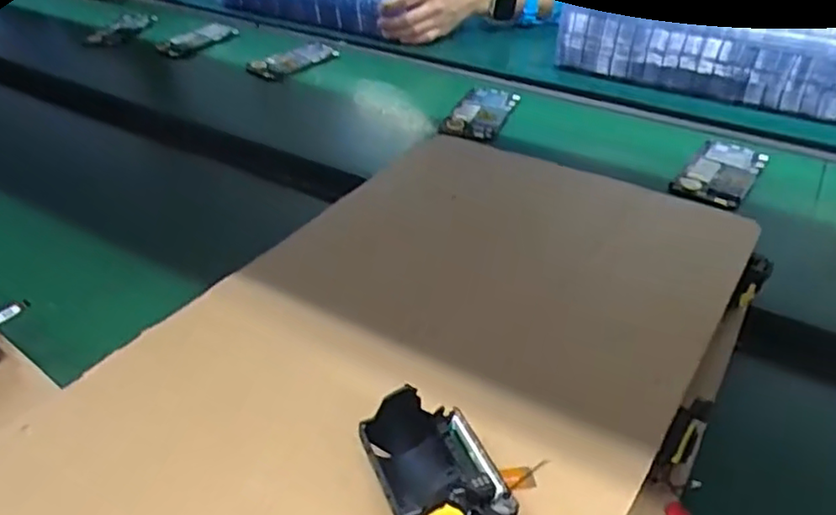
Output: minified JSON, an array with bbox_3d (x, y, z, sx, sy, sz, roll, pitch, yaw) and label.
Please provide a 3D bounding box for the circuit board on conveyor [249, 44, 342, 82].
[{"bbox_3d":[-0.160,-0.265,0.868,0.055,0.010,0.124,30,47,32],"label":"circuit board on conveyor"}]

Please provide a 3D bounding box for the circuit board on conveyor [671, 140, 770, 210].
[{"bbox_3d":[0.308,-0.088,0.662,0.064,0.012,0.129,26,45,29],"label":"circuit board on conveyor"}]

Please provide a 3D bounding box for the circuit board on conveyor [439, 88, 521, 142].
[{"bbox_3d":[0.076,-0.170,0.766,0.063,0.016,0.134,14,41,18],"label":"circuit board on conveyor"}]

